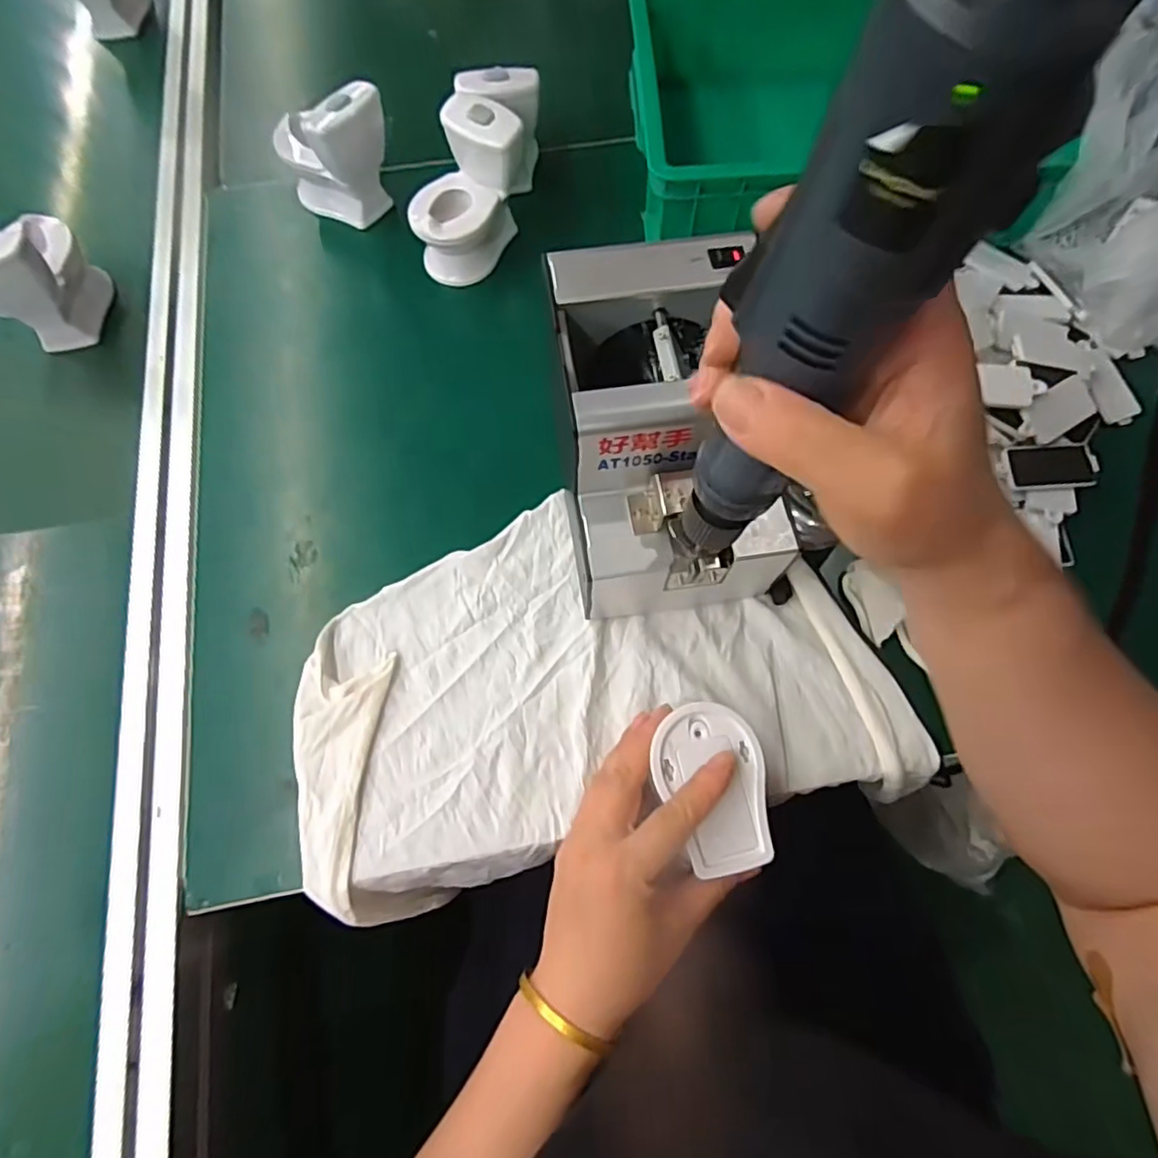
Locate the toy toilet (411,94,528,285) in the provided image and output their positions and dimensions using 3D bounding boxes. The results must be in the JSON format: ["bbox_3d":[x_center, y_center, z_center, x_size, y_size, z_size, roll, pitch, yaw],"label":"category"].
[{"bbox_3d":[-0.092,-0.313,0.509,0.065,0.094,0.100,29,72,10],"label":"toy toilet"}]

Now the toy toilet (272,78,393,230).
[{"bbox_3d":[-0.211,-0.368,0.529,0.069,0.096,0.093,-43,75,-14],"label":"toy toilet"}]

